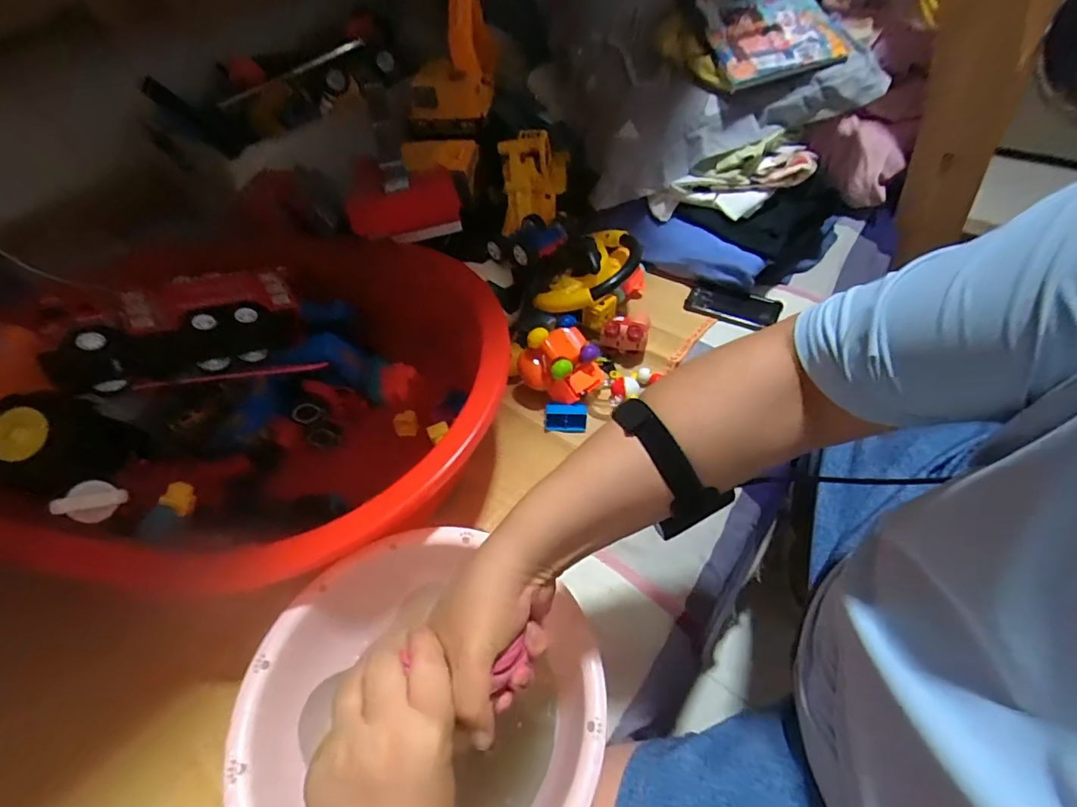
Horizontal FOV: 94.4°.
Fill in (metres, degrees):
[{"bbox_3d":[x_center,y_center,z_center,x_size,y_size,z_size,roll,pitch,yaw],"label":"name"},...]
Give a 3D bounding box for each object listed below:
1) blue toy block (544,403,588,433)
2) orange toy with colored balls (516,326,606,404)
[{"bbox_3d":[0.039,0.020,0.704,0.058,0.023,0.035,3,53,7],"label":"blue toy block"},{"bbox_3d":[0.034,-0.056,0.713,0.094,0.093,0.100,34,62,27],"label":"orange toy with colored balls"}]

